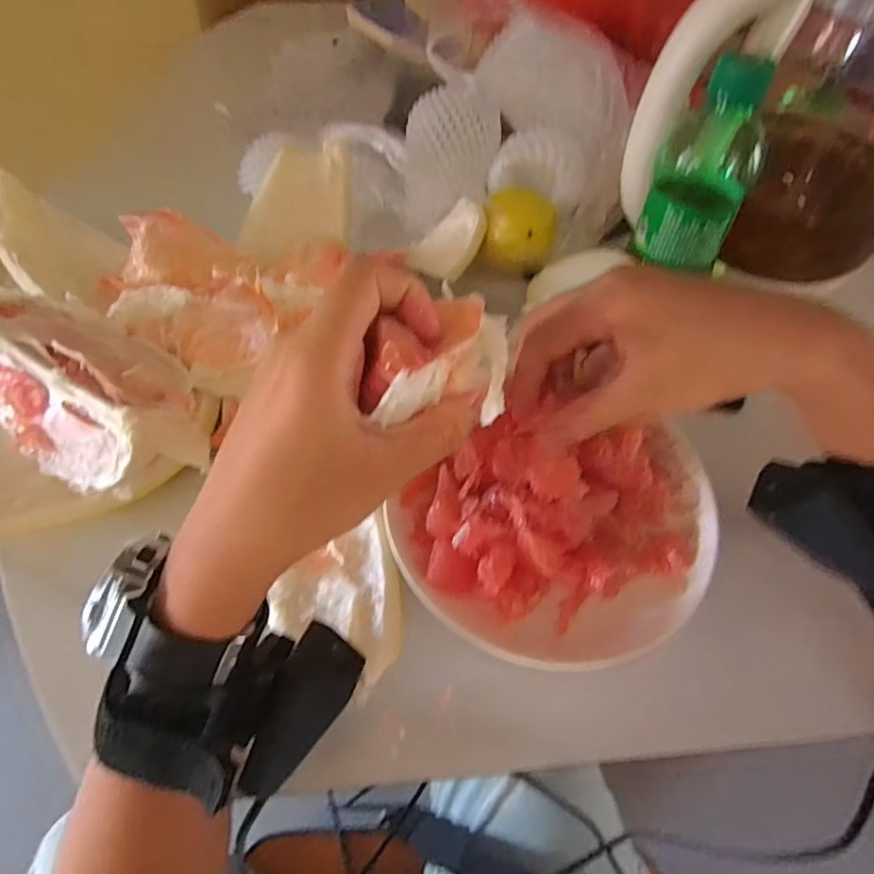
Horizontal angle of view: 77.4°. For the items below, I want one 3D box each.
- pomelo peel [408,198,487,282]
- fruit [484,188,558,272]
[{"bbox_3d":[0.011,-0.142,0.403,0.060,0.020,0.037,-40,83,13],"label":"pomelo peel"},{"bbox_3d":[0.062,-0.155,0.400,0.050,0.047,0.043,17,60,8],"label":"fruit"}]

